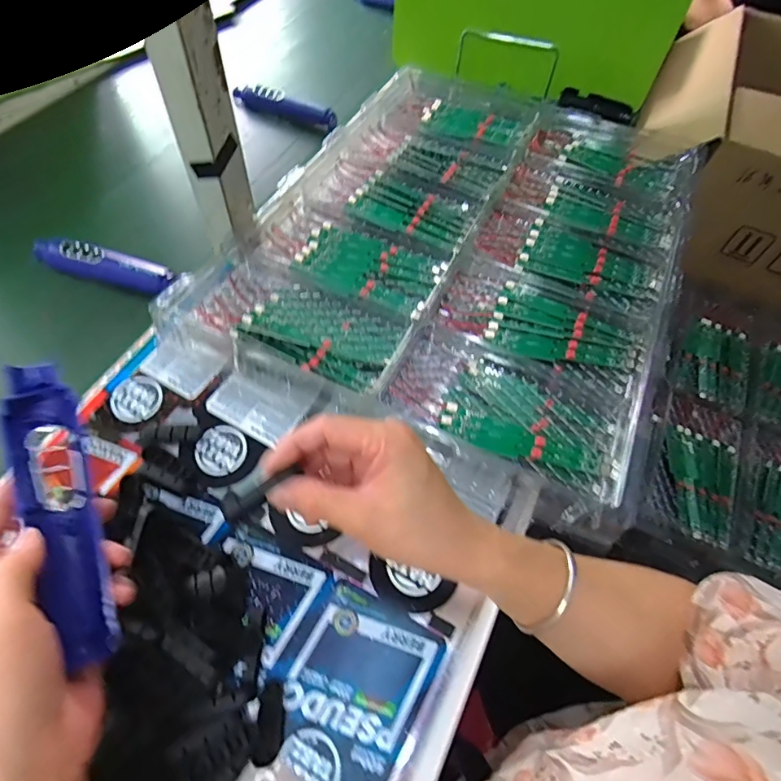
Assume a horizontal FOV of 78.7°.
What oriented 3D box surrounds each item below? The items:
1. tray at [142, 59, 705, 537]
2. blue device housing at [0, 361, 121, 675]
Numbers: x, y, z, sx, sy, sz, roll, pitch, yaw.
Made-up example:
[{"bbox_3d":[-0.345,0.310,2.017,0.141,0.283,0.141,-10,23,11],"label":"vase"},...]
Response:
[{"bbox_3d":[0.102,-0.188,0.539,0.433,0.069,0.581,25,64,12],"label":"tray"},{"bbox_3d":[-0.187,0.066,0.272,0.034,0.023,0.169,-19,79,-11],"label":"blue device housing"}]

